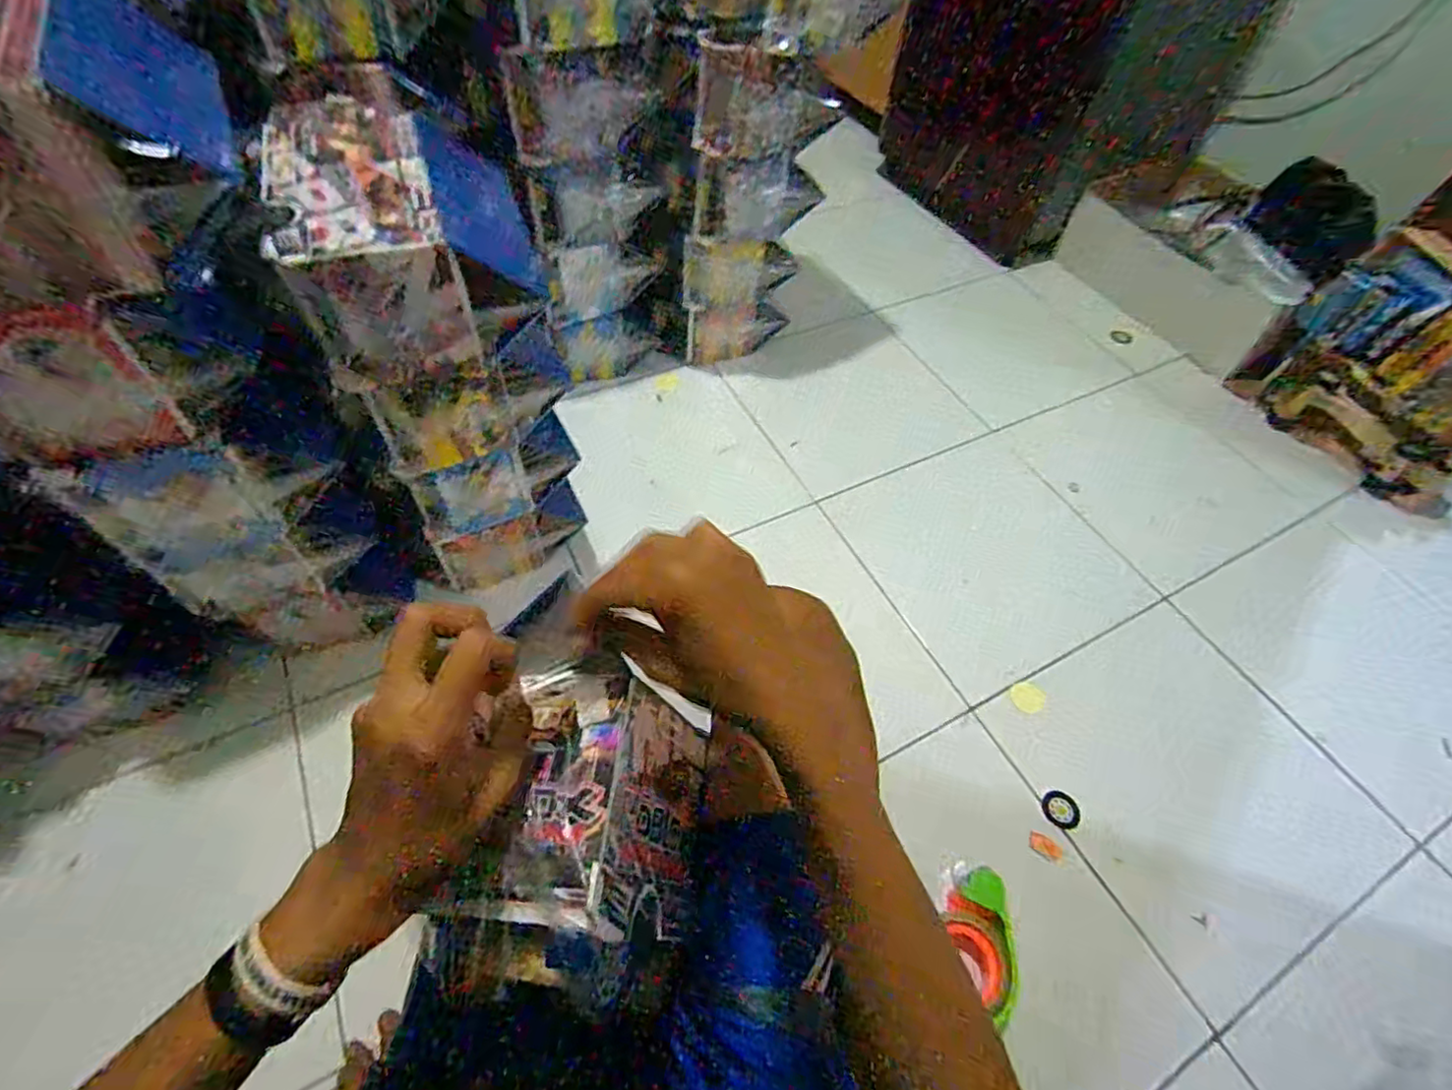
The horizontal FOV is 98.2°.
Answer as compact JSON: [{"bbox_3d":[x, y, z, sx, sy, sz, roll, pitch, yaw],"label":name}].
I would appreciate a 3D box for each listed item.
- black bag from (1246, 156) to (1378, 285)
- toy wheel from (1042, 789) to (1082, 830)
[{"bbox_3d":[1.192,-0.651,1.263,0.111,0.150,0.256,0,56,-3],"label":"black bag"},{"bbox_3d":[0.415,0.326,0.777,0.045,0.017,0.049,2,56,-3],"label":"toy wheel"}]

